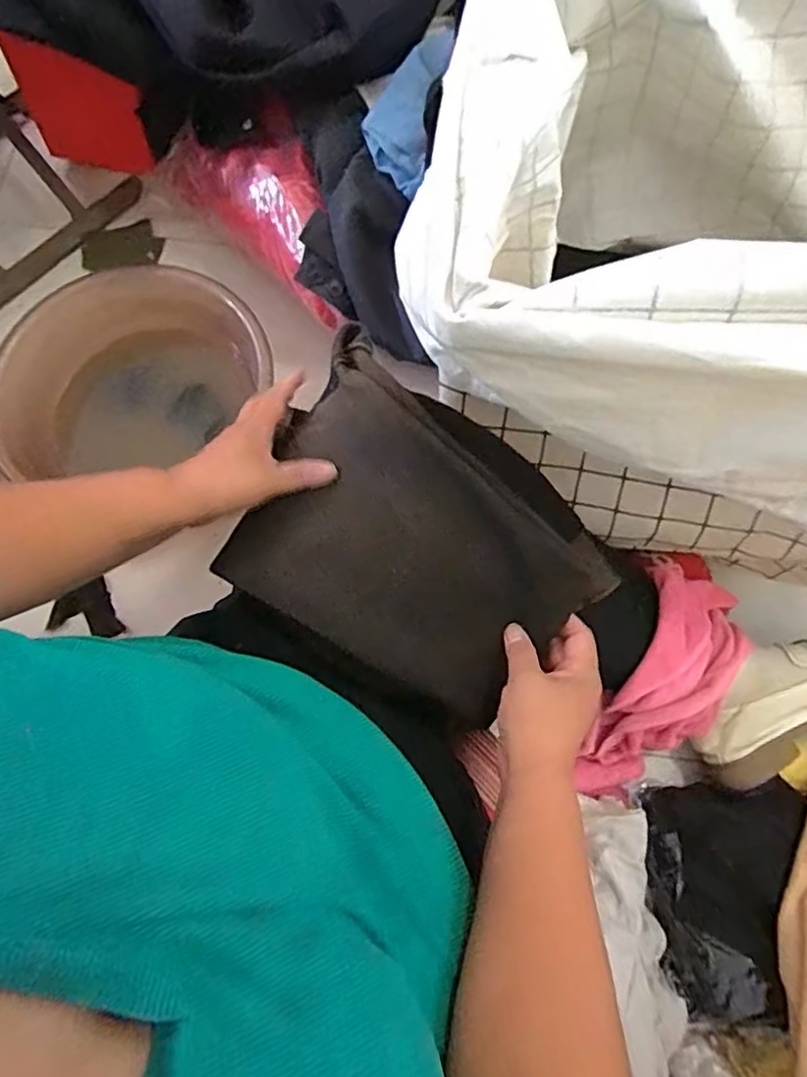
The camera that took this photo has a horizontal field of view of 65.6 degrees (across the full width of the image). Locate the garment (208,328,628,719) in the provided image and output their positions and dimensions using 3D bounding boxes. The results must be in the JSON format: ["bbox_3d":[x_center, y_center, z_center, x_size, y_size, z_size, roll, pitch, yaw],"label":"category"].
[{"bbox_3d":[-0.005,0.005,0.488,0.276,0.082,0.201,40,79,12],"label":"garment"}]

